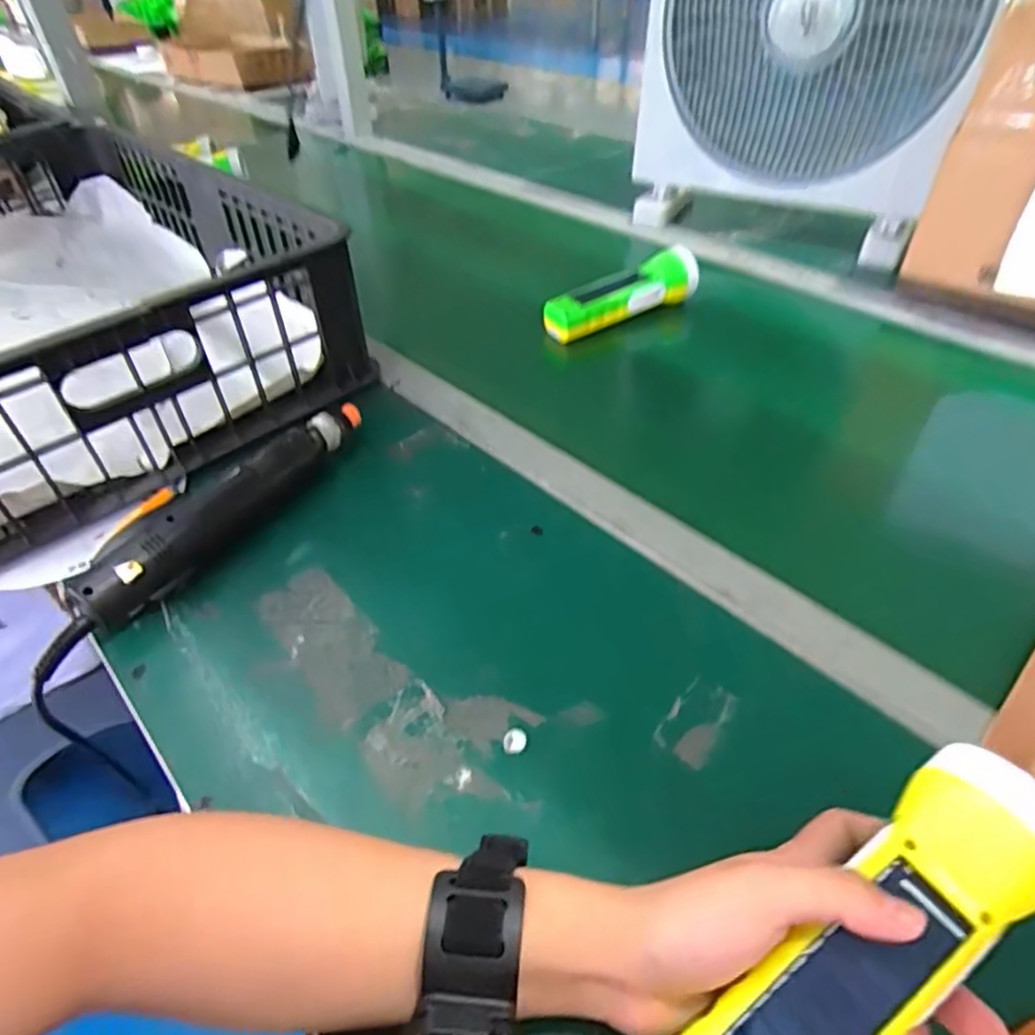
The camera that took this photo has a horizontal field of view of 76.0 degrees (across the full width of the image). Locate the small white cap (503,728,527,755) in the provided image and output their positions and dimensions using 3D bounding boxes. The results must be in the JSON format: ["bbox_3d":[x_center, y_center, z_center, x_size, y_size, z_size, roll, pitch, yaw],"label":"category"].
[{"bbox_3d":[-0.002,0.119,0.357,0.013,0.004,0.013,-4,43,0],"label":"small white cap"}]

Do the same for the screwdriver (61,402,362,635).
[{"bbox_3d":[-0.201,-0.014,0.477,0.034,0.045,0.243,18,47,21],"label":"screwdriver"}]

